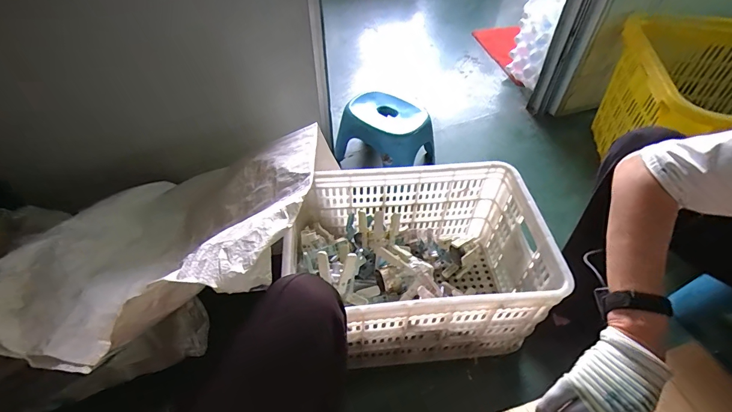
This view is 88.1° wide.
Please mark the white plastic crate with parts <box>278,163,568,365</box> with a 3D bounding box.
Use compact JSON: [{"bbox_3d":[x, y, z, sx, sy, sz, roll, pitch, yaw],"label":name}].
[{"bbox_3d":[0.106,0.132,0.886,0.518,0.282,0.353,-3,50,-4],"label":"white plastic crate with parts"}]

